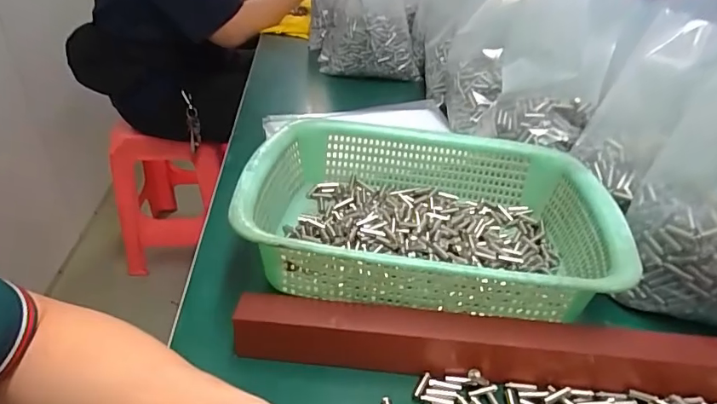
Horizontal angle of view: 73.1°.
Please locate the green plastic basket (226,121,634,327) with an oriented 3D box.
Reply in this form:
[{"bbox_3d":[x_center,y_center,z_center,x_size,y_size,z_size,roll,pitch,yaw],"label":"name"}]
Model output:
[{"bbox_3d":[0.058,0.011,0.424,0.290,0.082,0.222,5,33,6],"label":"green plastic basket"}]

